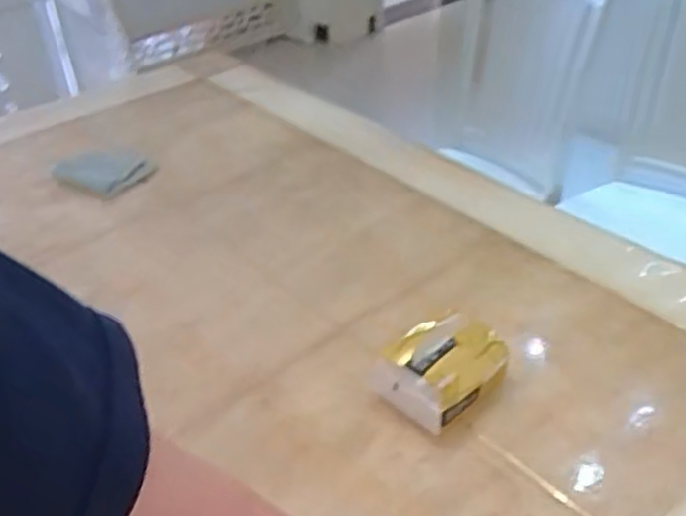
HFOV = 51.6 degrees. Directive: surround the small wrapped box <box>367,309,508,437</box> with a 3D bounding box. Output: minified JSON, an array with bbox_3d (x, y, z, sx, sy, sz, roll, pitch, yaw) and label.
[{"bbox_3d":[0.104,0.118,0.769,0.107,0.076,0.116,29,47,35],"label":"small wrapped box"}]

